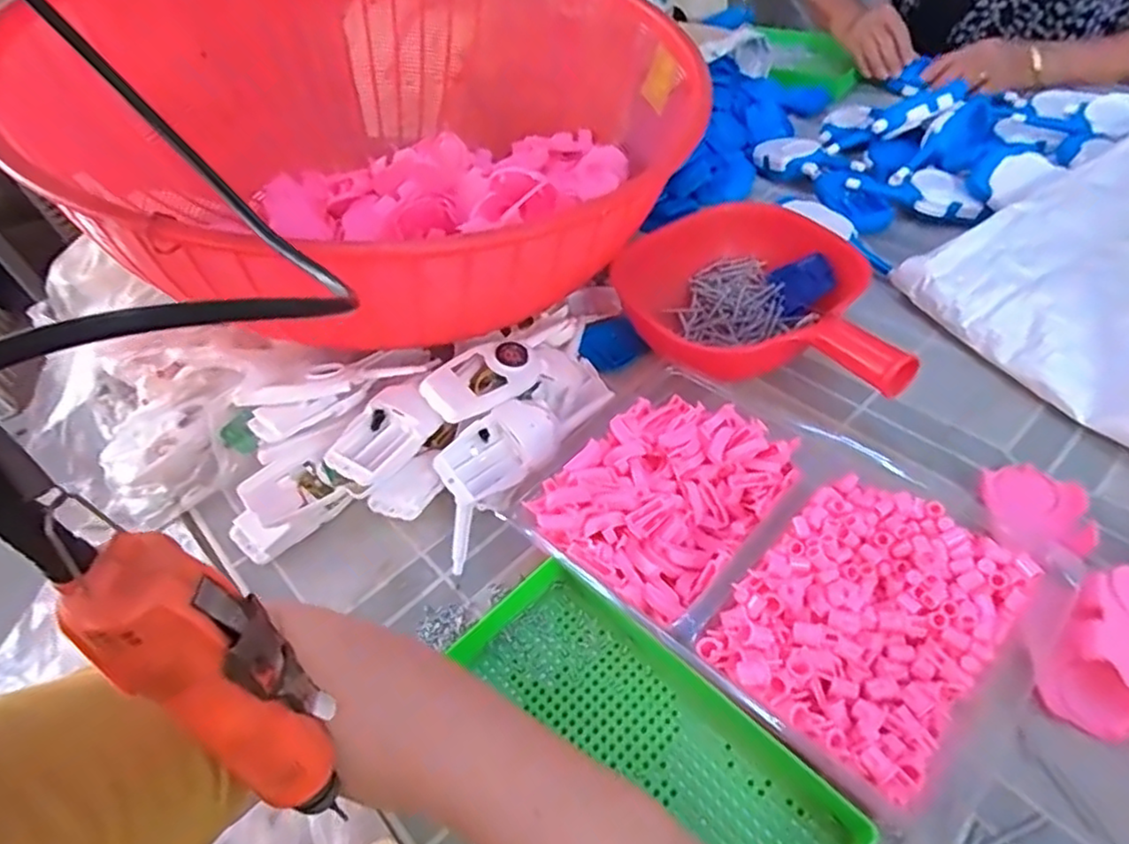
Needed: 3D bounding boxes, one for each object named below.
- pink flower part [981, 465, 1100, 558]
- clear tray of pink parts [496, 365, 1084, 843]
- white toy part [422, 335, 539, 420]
[{"bbox_3d":[0.349,0.065,0.477,0.065,0.016,0.071,8,50,16],"label":"pink flower part"},{"bbox_3d":[0.135,0.080,0.447,0.308,0.042,0.203,32,60,32],"label":"clear tray of pink parts"},{"bbox_3d":[-0.071,-0.039,0.559,0.104,0.031,0.060,-38,59,-23],"label":"white toy part"}]

